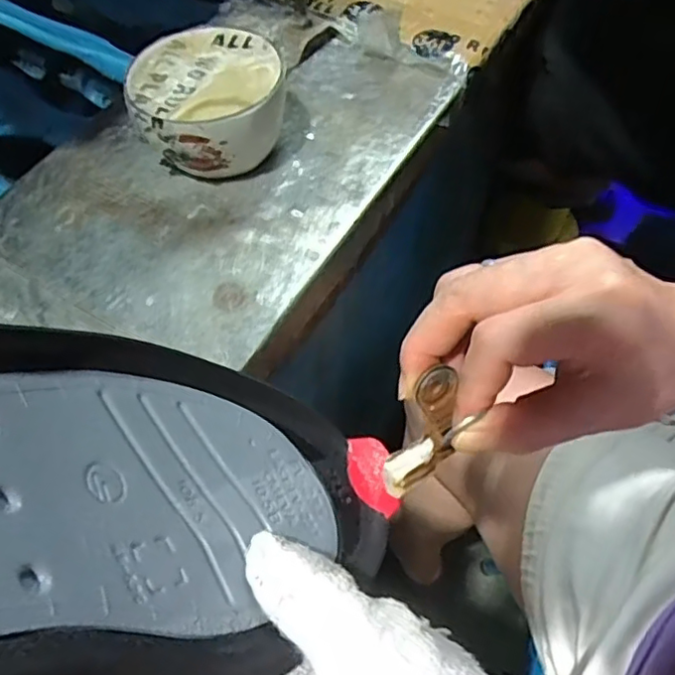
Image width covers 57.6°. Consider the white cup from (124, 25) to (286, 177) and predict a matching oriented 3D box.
[{"bbox_3d":[-0.088,-0.162,0.437,0.103,0.059,0.104,-6,58,-1],"label":"white cup"}]

